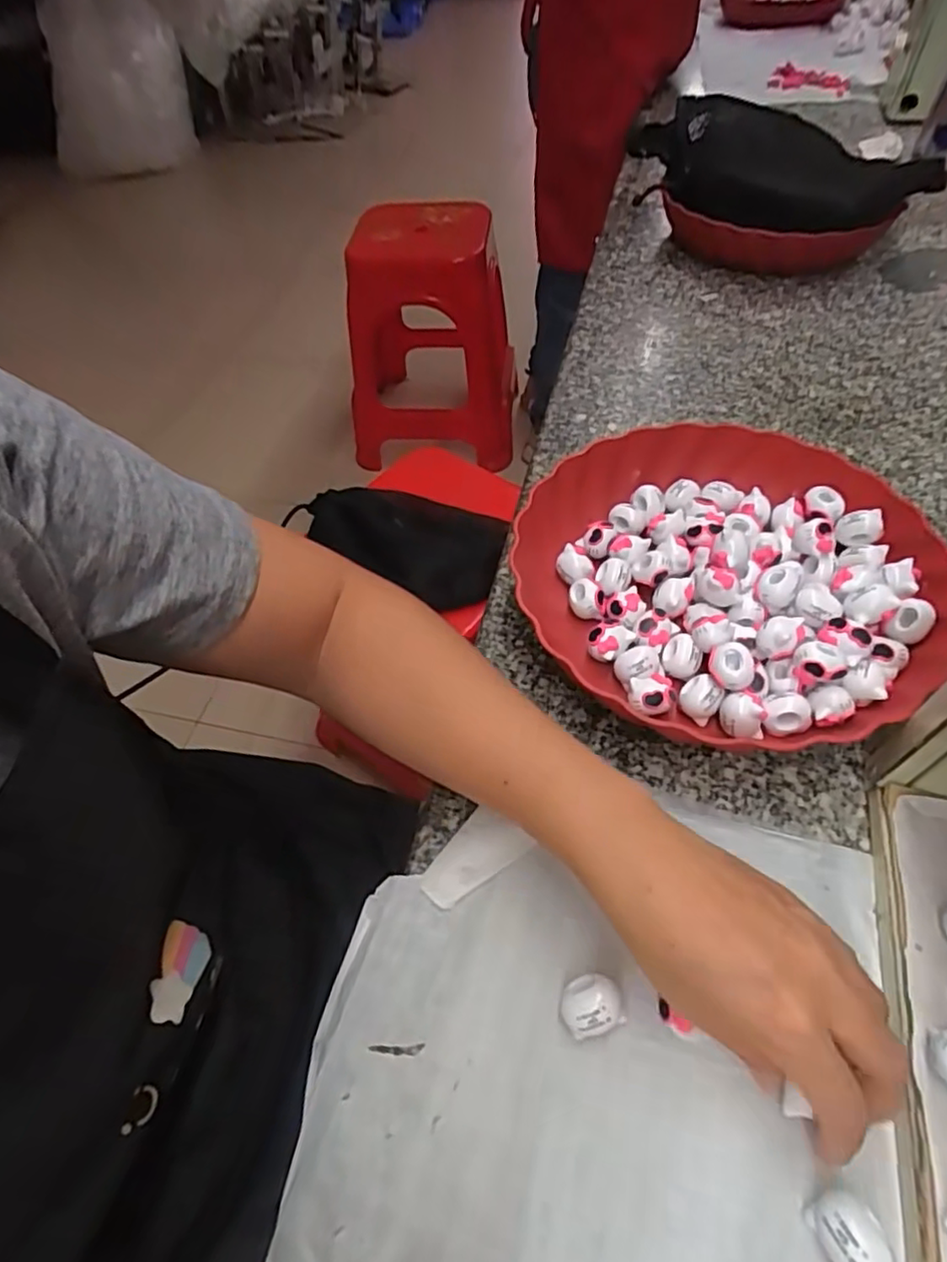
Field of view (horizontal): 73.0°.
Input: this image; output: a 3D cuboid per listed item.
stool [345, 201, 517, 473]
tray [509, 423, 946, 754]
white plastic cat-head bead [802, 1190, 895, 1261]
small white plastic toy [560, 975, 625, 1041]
[{"bbox_3d":[-0.121,-0.774,1.658,0.447,0.527,0.538,0,53,4],"label":"stool"},{"bbox_3d":[0.151,-0.034,0.393,0.240,0.044,0.237,-15,54,-7],"label":"tray"},{"bbox_3d":[0.131,0.211,0.221,0.018,0.019,0.025,-14,53,-6],"label":"white plastic cat-head bead"},{"bbox_3d":[0.049,0.158,0.269,0.024,0.018,0.022,-2,53,3],"label":"small white plastic toy"}]

